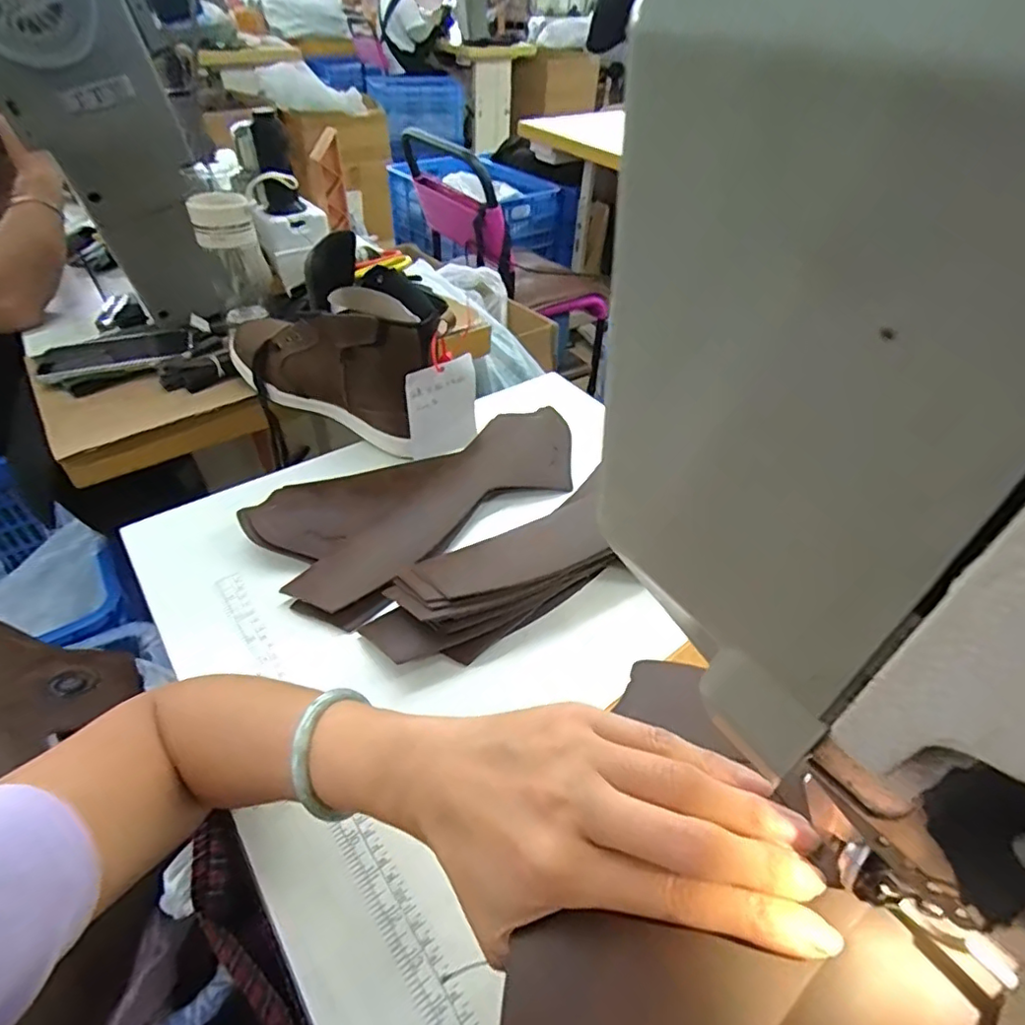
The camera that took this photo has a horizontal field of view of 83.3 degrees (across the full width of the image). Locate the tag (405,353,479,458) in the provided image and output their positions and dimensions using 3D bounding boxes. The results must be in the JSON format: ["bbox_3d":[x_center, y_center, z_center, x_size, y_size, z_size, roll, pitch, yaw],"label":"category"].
[{"bbox_3d":[-0.069,-0.108,0.587,0.076,0.089,0.016,-24,50,-26],"label":"tag"}]

